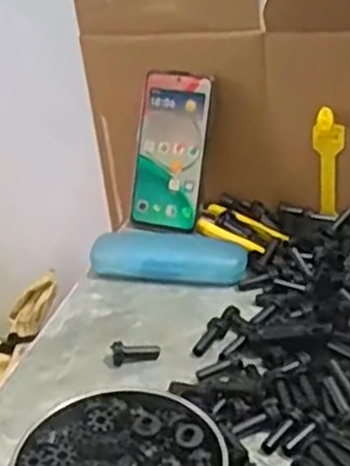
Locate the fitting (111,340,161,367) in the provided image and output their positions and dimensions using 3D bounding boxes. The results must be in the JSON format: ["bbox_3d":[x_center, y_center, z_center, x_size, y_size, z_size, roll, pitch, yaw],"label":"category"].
[{"bbox_3d":[-0.032,0.098,0.637,0.039,0.014,0.014,-3,30,-2],"label":"fitting"}]

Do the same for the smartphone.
[{"bbox_3d":[-0.005,-0.085,0.809,0.073,0.162,0.010,9,6,19],"label":"smartphone"}]

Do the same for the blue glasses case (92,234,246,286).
[{"bbox_3d":[-0.007,0.026,0.739,0.146,0.029,0.046,1,30,5],"label":"blue glasses case"}]

